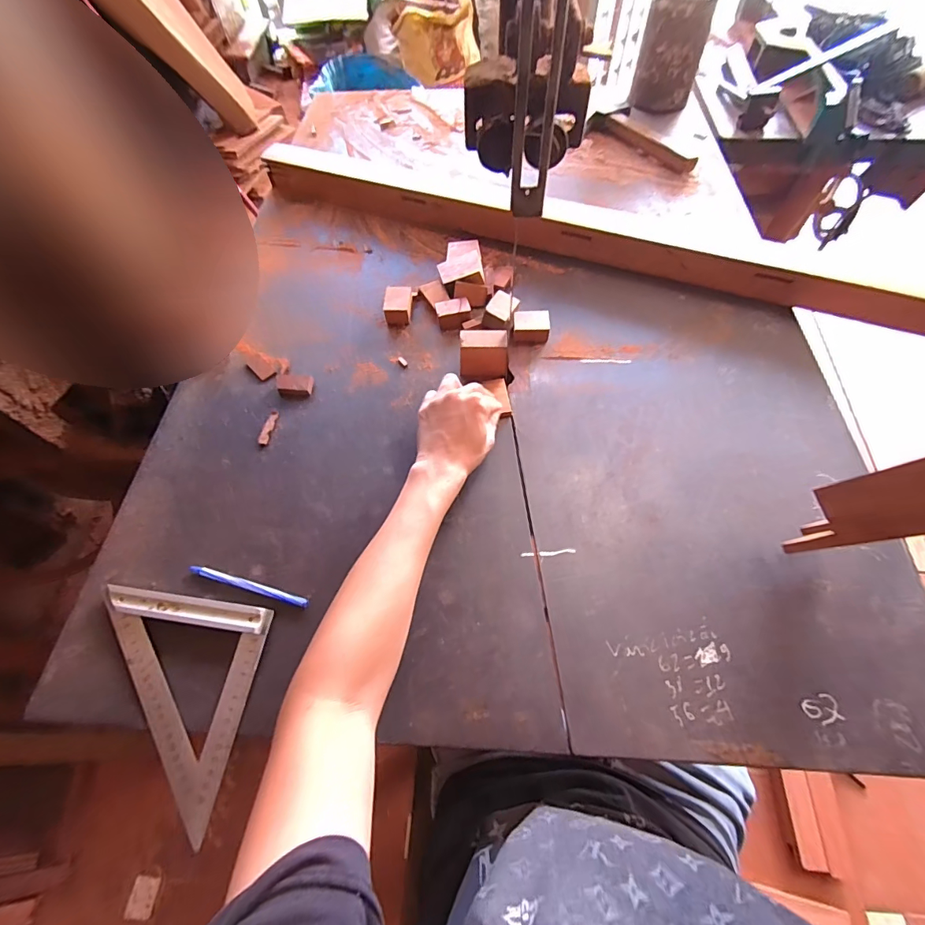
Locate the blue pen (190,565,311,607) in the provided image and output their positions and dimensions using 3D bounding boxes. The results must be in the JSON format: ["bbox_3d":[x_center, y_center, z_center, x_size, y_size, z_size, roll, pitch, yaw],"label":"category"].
[{"bbox_3d":[-0.227,0.131,0.466,0.136,0.005,0.011,14,62,10],"label":"blue pen"}]

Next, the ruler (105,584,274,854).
[{"bbox_3d":[-0.291,0.219,0.413,0.172,0.014,0.184,7,61,6],"label":"ruler"}]

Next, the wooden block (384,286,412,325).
[{"bbox_3d":[-0.095,-0.233,0.658,0.037,0.029,0.054,-1,60,2],"label":"wooden block"}]

